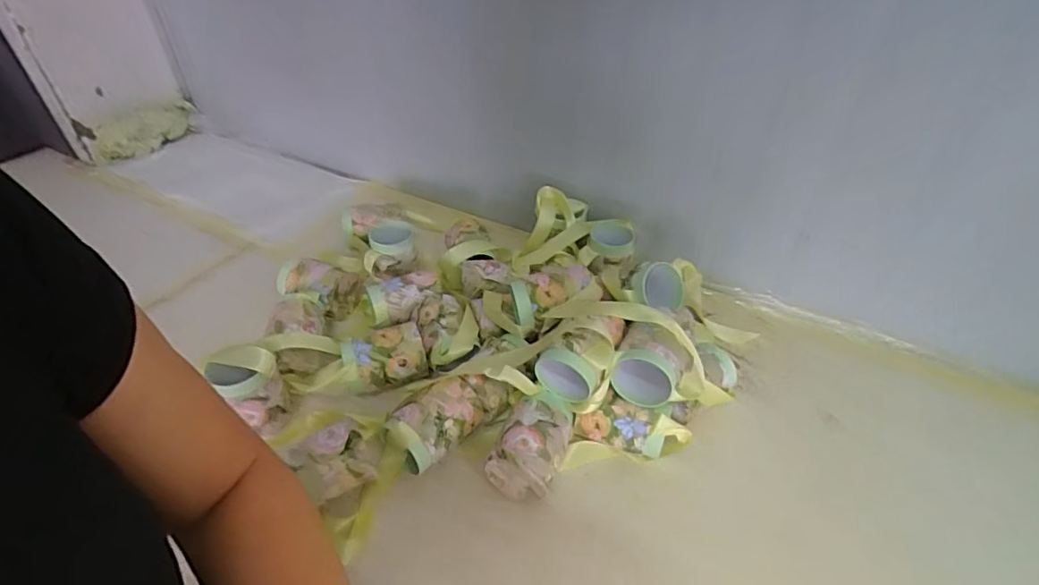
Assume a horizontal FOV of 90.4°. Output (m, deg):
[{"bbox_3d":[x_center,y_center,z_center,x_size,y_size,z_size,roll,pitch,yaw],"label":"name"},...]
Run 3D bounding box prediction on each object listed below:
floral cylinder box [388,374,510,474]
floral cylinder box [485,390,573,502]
[{"bbox_3d":[-0.080,0.145,0.596,0.060,0.072,0.131,33,50,31],"label":"floral cylinder box"},{"bbox_3d":[0.015,0.168,0.568,0.071,0.069,0.099,16,43,17],"label":"floral cylinder box"}]

